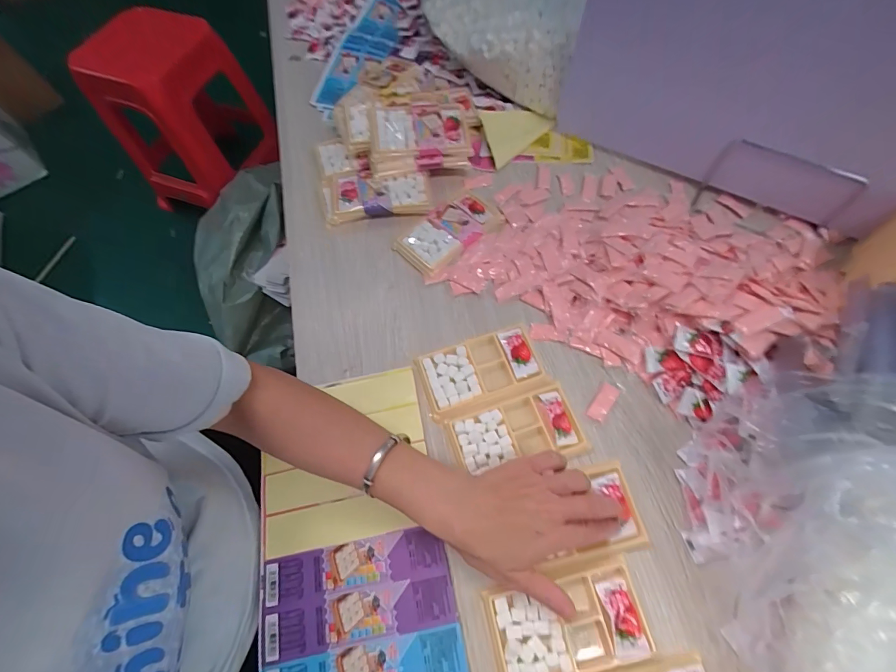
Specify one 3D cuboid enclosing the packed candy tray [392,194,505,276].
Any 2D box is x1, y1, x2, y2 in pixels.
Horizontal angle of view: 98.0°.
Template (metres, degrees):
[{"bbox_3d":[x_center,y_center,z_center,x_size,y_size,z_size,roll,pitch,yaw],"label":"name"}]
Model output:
[{"bbox_3d":[0.003,-0.139,0.507,0.137,0.016,0.071,-42,69,-15],"label":"packed candy tray"}]

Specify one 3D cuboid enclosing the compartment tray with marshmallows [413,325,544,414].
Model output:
[{"bbox_3d":[0.036,0.035,0.431,0.130,0.011,0.067,-17,65,-4],"label":"compartment tray with marshmallows"}]

